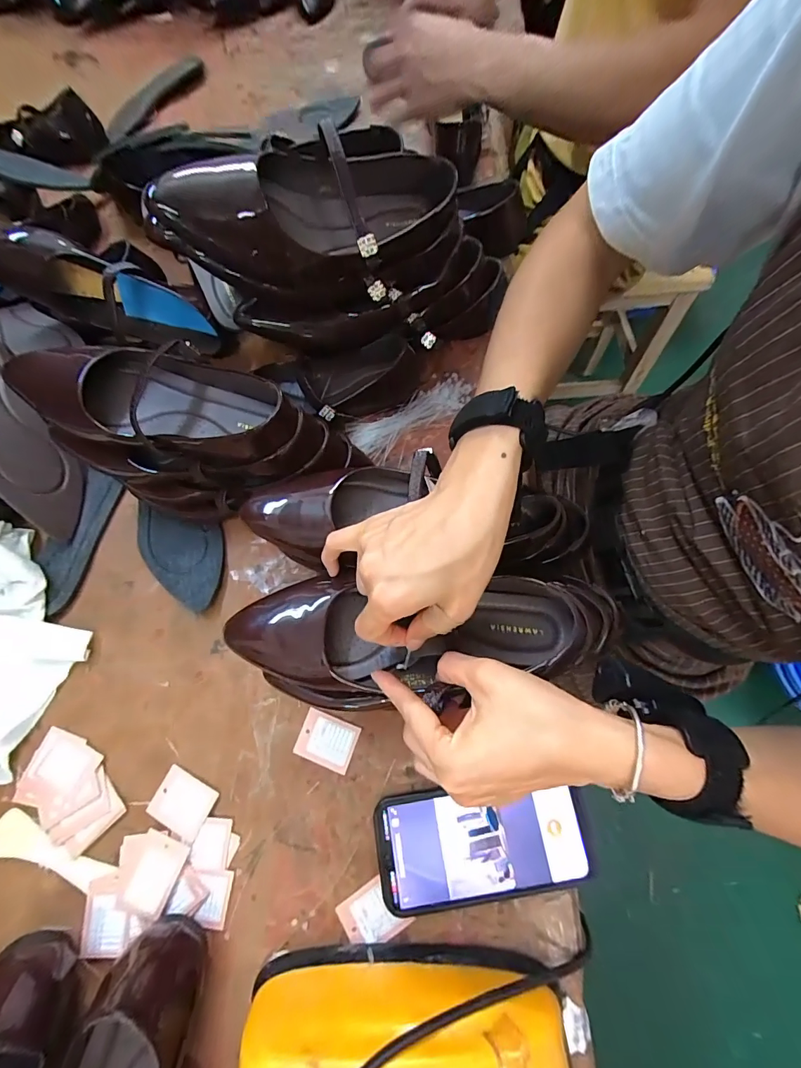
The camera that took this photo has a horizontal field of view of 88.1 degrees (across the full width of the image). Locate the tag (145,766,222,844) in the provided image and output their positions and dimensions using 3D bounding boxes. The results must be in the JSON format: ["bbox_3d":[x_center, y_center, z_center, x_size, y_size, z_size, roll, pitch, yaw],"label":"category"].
[{"bbox_3d":[-0.184,0.226,0.349,0.051,0.004,0.038,22,69,15],"label":"tag"}]

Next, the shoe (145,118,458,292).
[{"bbox_3d":[-0.067,-0.265,0.340,0.235,0.075,0.077,-16,70,-4],"label":"shoe"}]

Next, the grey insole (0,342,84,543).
[{"bbox_3d":[-0.402,-0.110,0.423,0.022,0.070,0.241,-29,88,35],"label":"grey insole"}]

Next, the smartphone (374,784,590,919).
[{"bbox_3d":[0.062,0.242,0.329,0.159,0.014,0.076,-9,70,-2],"label":"smartphone"}]

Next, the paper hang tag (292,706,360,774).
[{"bbox_3d":[-0.064,0.180,0.363,0.051,0.004,0.040,20,72,8],"label":"paper hang tag"}]

